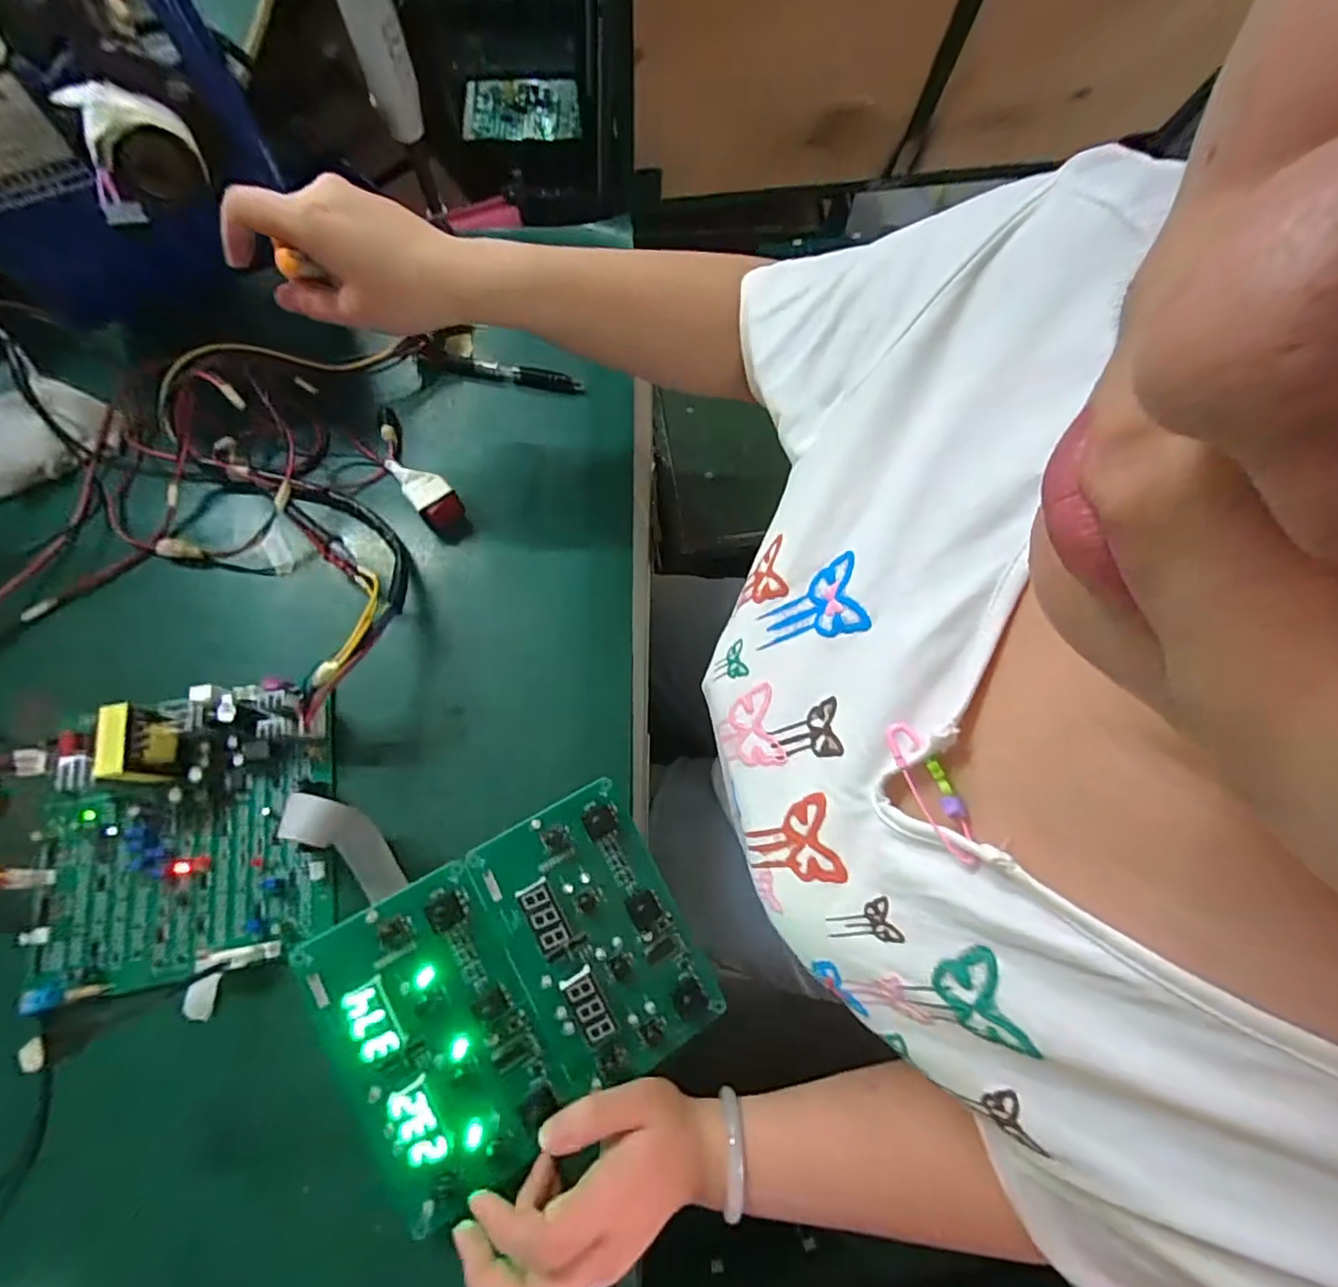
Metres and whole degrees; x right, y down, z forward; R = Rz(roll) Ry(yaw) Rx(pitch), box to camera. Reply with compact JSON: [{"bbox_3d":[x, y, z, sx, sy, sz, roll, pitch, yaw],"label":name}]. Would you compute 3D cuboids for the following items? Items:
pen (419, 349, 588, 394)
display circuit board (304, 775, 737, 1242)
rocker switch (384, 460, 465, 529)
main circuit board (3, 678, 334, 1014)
[{"bbox_3d":[-0.145,-0.236,0.504,0.138,0.013,0.014,7,71,1],"label":"pen"},{"bbox_3d":[-0.086,0.200,0.341,0.196,0.015,0.162,-26,84,-19],"label":"display circuit board"},{"bbox_3d":[-0.190,-0.121,0.453,0.029,0.026,0.076,-38,76,-13],"label":"rocker switch"},{"bbox_3d":[-0.312,0.118,0.359,0.175,0.049,0.181,-9,72,-4],"label":"main circuit board"}]

